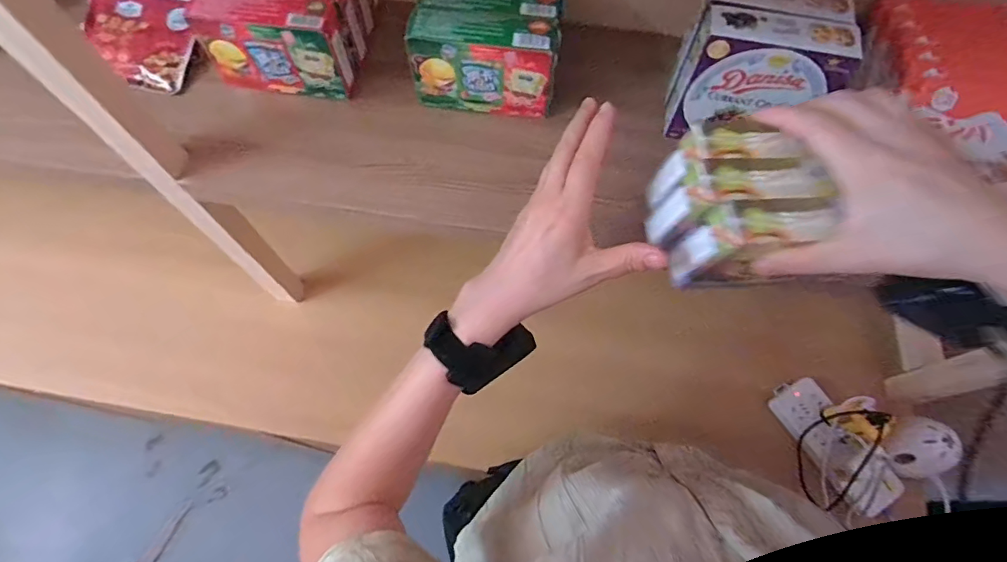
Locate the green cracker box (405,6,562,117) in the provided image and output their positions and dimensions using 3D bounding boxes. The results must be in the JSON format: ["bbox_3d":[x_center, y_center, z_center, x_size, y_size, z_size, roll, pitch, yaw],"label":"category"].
[{"bbox_3d":[-0.019,-0.213,0.507,0.141,0.101,0.041,9,65,2],"label":"green cracker box"}]

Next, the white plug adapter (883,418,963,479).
[{"bbox_3d":[0.566,0.224,0.678,0.049,0.089,0.076,29,62,-33],"label":"white plug adapter"}]

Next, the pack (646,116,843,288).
[{"bbox_3d":[0.151,-0.047,0.338,0.075,0.085,0.090,-13,66,-8],"label":"pack"}]

